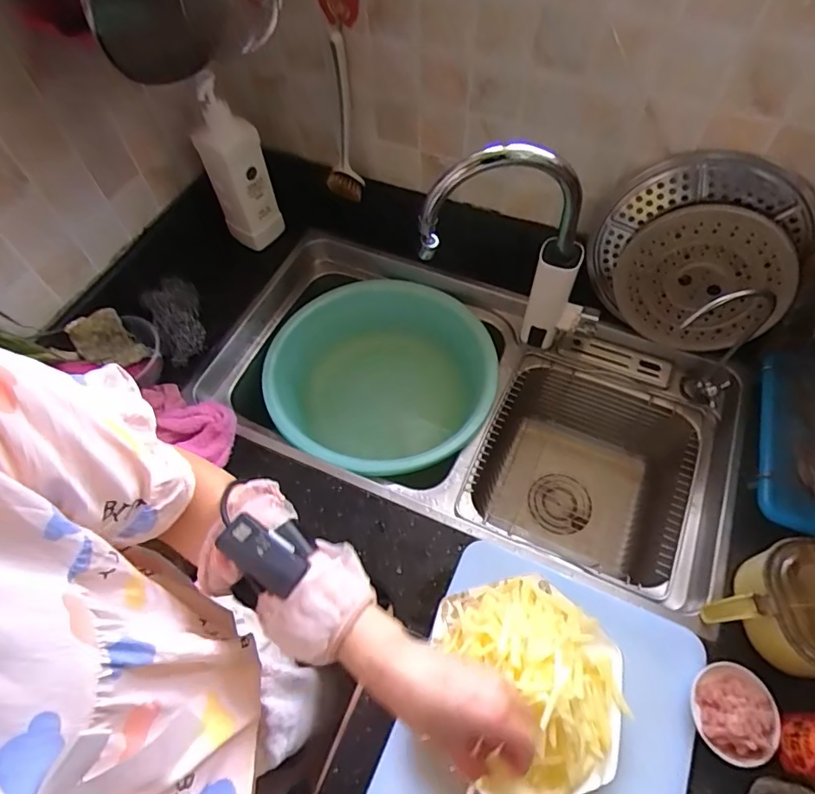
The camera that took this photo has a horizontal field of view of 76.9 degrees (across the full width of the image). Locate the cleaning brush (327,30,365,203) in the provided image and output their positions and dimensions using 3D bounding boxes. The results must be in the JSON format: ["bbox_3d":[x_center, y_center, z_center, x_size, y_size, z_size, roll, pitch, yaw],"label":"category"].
[{"bbox_3d":[-0.105,-0.413,0.769,0.053,0.224,0.084,-6,60,-2],"label":"cleaning brush"}]

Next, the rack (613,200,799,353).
[{"bbox_3d":[0.418,-0.164,0.741,0.213,0.221,0.020,46,54,-9],"label":"rack"}]

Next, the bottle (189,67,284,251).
[{"bbox_3d":[-0.274,-0.364,0.828,0.093,0.299,0.059,-19,61,-10],"label":"bottle"}]

